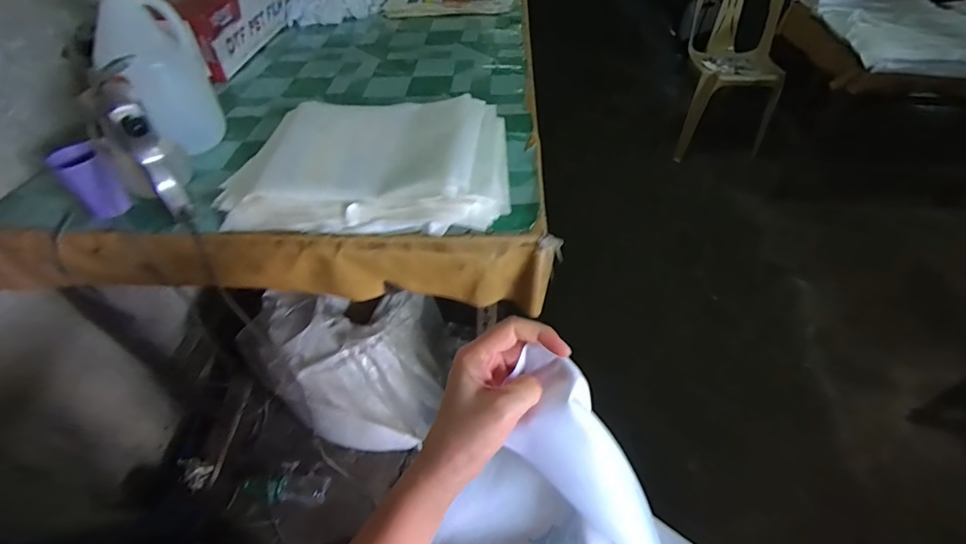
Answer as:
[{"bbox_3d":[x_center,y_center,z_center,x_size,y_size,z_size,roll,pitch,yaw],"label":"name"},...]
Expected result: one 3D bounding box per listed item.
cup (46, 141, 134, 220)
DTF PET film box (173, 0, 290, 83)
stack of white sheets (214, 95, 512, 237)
[{"bbox_3d":[-0.617,-0.142,0.705,0.076,0.103,0.065,32,55,26],"label":"cup"},{"bbox_3d":[-0.663,-0.706,1.199,0.122,0.143,0.574,3,47,3],"label":"DTF PET film box"},{"bbox_3d":[-0.191,-0.197,0.777,0.464,0.050,0.336,0,47,-1],"label":"stack of white sheets"}]

